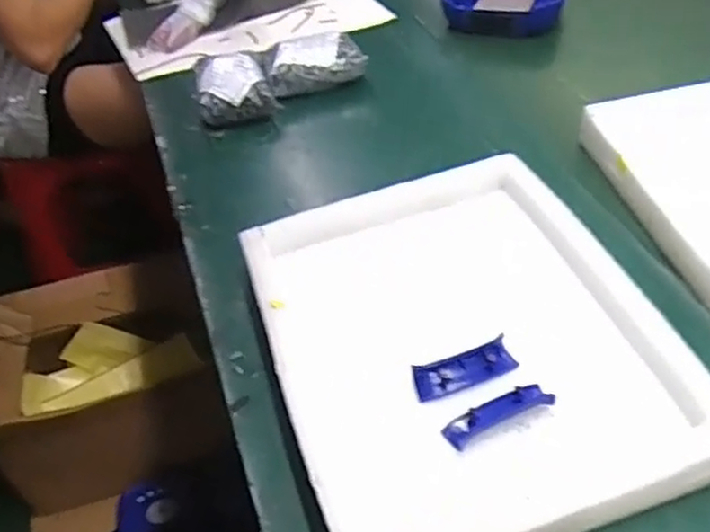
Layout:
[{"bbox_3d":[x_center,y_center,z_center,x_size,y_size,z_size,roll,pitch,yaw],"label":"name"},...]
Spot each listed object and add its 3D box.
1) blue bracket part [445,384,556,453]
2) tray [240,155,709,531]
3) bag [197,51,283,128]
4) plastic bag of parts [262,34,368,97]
[{"bbox_3d":[0.105,0.109,0.525,0.082,0.015,0.024,-21,46,-13],"label":"blue bracket part"},{"bbox_3d":[0.083,0.056,0.586,0.298,0.038,0.367,-17,45,-10],"label":"tray"},{"bbox_3d":[-0.149,-0.223,0.892,0.093,0.048,0.096,-12,46,-5],"label":"bag"},{"bbox_3d":[-0.058,-0.264,0.923,0.129,0.047,0.080,-21,48,-13],"label":"plastic bag of parts"}]

